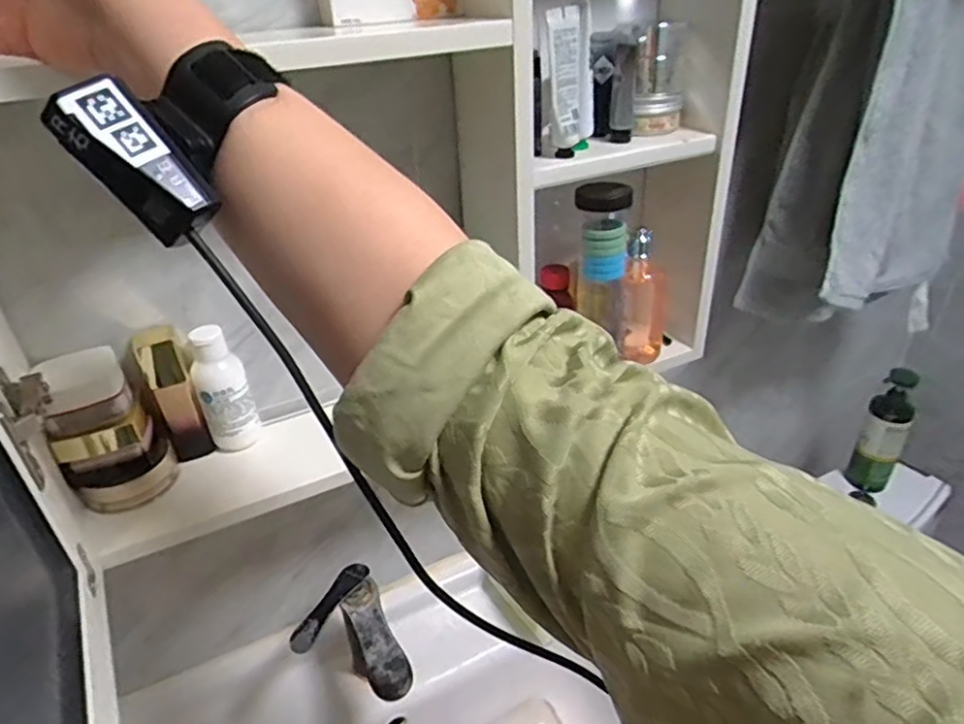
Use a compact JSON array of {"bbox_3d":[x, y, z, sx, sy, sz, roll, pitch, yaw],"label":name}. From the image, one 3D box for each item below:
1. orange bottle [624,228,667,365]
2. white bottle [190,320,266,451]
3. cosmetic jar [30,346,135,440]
[{"bbox_3d":[0.174,-0.070,0.658,0.044,0.138,0.050,7,34,17],"label":"orange bottle"},{"bbox_3d":[-0.225,0.027,0.556,0.044,0.112,0.034,-24,38,-29],"label":"white bottle"},{"bbox_3d":[-0.313,0.022,0.495,0.063,0.045,0.051,-24,38,-29],"label":"cosmetic jar"}]

